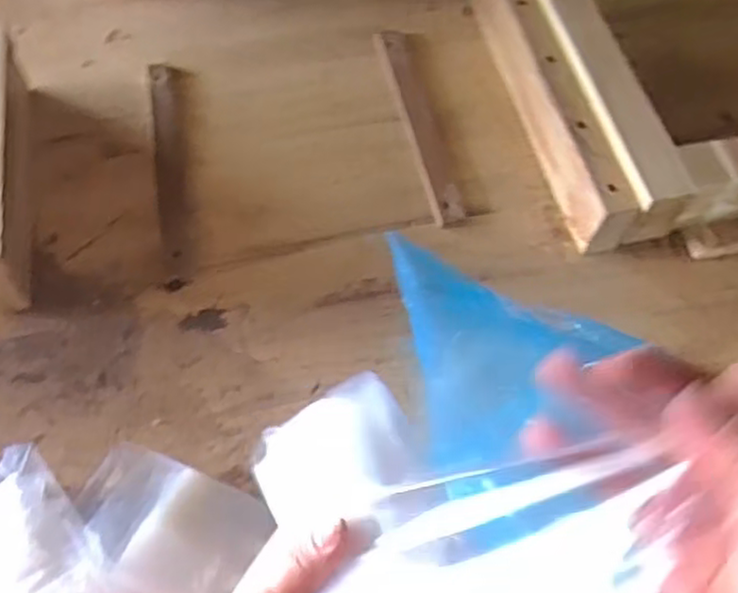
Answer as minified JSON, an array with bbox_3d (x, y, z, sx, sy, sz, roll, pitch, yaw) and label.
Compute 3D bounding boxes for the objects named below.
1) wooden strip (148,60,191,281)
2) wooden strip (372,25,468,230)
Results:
[{"bbox_3d":[-0.183,-0.124,0.645,0.025,0.006,0.247,-9,62,-7],"label":"wooden strip"},{"bbox_3d":[0.049,-0.171,0.680,0.031,0.007,0.238,-11,62,-8],"label":"wooden strip"}]

